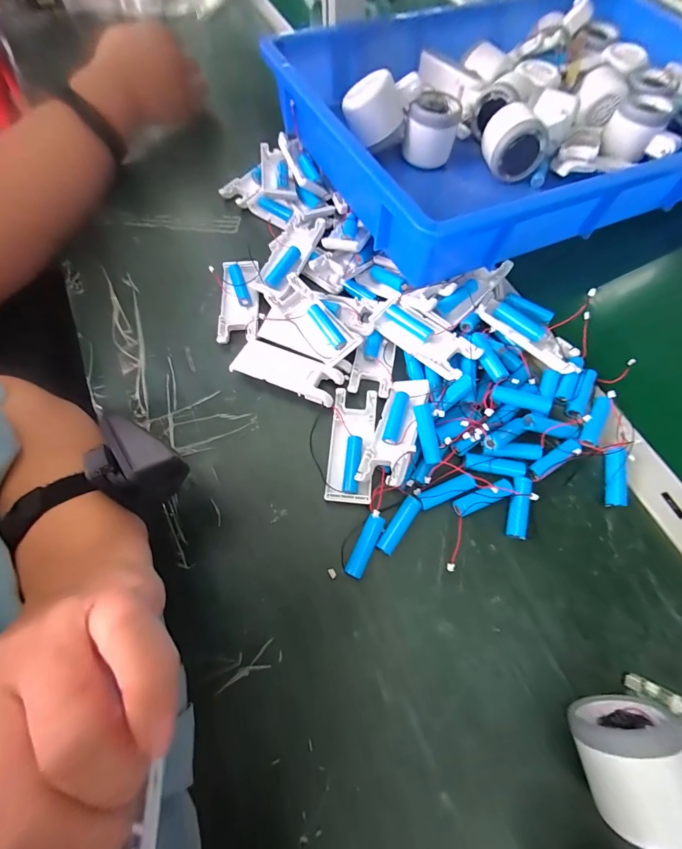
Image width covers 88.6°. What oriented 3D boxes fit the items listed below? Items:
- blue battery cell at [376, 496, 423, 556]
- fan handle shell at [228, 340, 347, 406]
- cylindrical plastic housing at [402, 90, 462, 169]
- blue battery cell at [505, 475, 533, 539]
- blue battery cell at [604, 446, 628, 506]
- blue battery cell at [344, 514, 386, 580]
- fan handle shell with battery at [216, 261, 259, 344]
[{"bbox_3d":[0.048,0.084,0.290,0.015,0.012,0.051,36,72,14],"label":"blue battery cell"},{"bbox_3d":[-0.050,-0.051,0.337,0.101,0.018,0.040,20,70,8],"label":"fan handle shell"},{"bbox_3d":[0.104,-0.342,0.408,0.059,0.053,0.049,7,68,3],"label":"cylindrical plastic housing"},{"bbox_3d":[0.148,0.070,0.294,0.016,0.014,0.051,15,69,6],"label":"blue battery cell"},{"bbox_3d":[0.230,0.044,0.293,0.014,0.011,0.048,2,89,2],"label":"blue battery cell"},{"bbox_3d":[0.020,0.099,0.283,0.015,0.017,0.049,25,70,10],"label":"blue battery cell"},{"bbox_3d":[-0.107,-0.132,0.375,0.040,0.016,0.102,-1,68,0],"label":"fan handle shell with battery"}]

